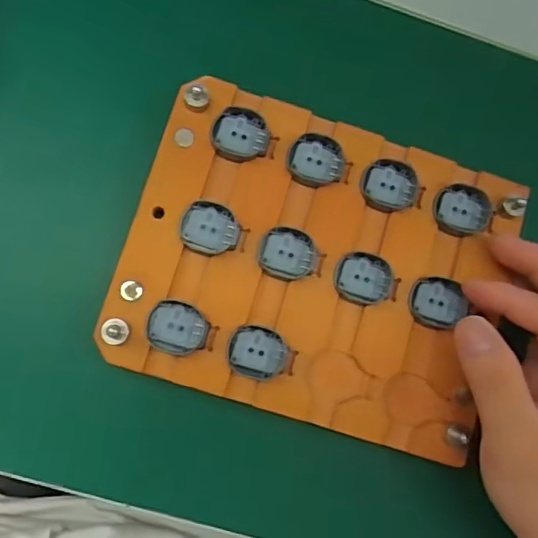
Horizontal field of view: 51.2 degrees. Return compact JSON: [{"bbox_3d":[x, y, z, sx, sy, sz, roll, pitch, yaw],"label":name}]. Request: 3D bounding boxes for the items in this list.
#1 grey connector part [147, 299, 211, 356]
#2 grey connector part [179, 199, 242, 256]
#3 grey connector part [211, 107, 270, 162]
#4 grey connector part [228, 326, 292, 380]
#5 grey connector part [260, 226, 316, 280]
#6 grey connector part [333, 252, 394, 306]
[{"bbox_3d":[-0.043,0.028,0.268,0.029,0.004,0.024,23,82,-4],"label":"grey connector part"},{"bbox_3d":[-0.028,-0.020,0.276,0.029,0.004,0.025,14,83,-6],"label":"grey connector part"},{"bbox_3d":[-0.014,-0.068,0.283,0.029,0.004,0.026,15,83,-5],"label":"grey connector part"},{"bbox_3d":[-0.005,0.041,0.272,0.029,0.004,0.025,10,83,-6],"label":"grey connector part"},{"bbox_3d":[0.009,-0.008,0.280,0.028,0.004,0.028,0,79,-2],"label":"grey connector part"},{"bbox_3d":[0.049,0.005,0.283,0.030,0.004,0.025,13,83,-6],"label":"grey connector part"}]

